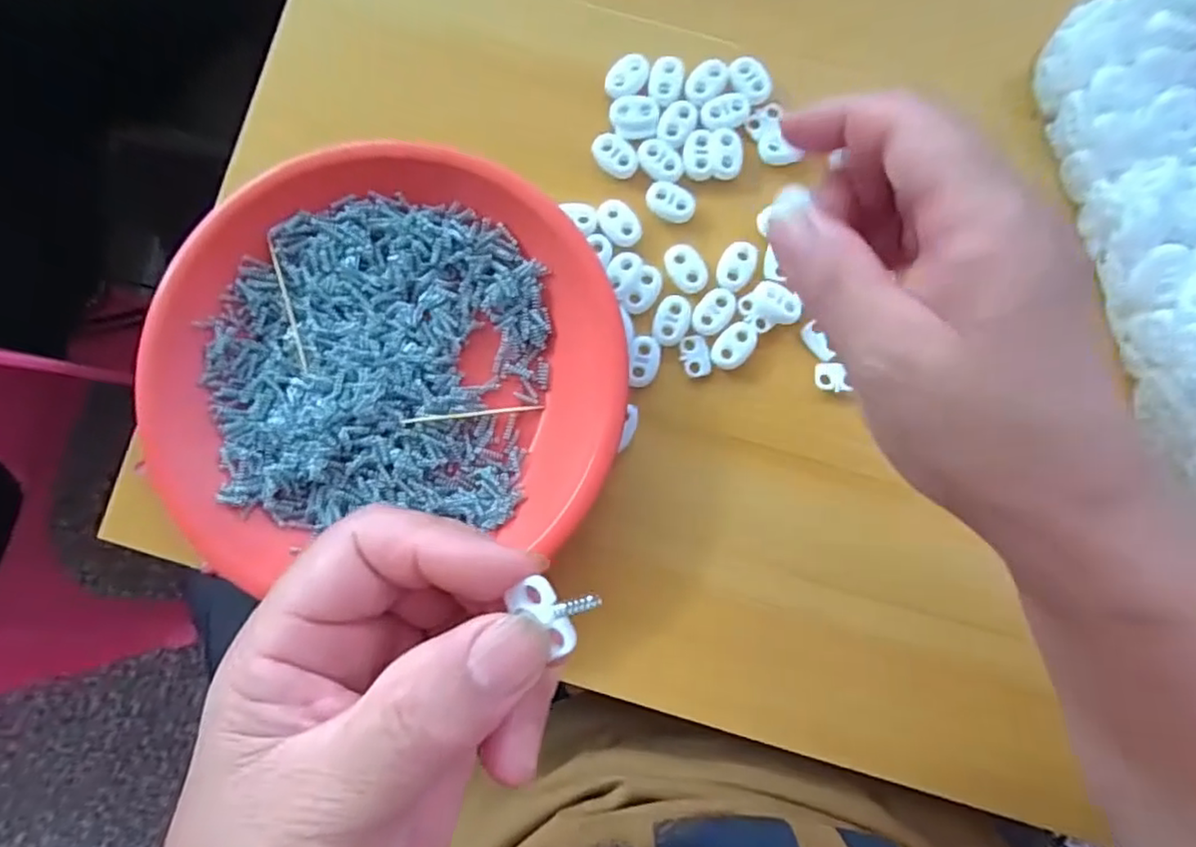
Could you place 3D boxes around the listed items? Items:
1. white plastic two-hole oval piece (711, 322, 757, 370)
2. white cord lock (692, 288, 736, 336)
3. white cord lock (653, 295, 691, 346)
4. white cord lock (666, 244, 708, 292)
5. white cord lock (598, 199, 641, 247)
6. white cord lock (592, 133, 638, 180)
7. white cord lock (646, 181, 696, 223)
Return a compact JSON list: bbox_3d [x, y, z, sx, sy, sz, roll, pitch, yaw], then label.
[{"bbox_3d":[0.060,-0.034,0.278,0.016,0.004,0.022,36,85,3],"label":"white plastic two-hole oval piece"},{"bbox_3d":[0.051,-0.050,0.279,0.015,0.004,0.023,34,85,3],"label":"white cord lock"},{"bbox_3d":[0.032,-0.046,0.278,0.014,0.004,0.023,18,84,2],"label":"white cord lock"},{"bbox_3d":[0.039,-0.069,0.280,0.015,0.004,0.023,-33,85,-3],"label":"white cord lock"},{"bbox_3d":[0.010,-0.089,0.283,0.022,0.004,0.016,44,86,4],"label":"white cord lock"},{"bbox_3d":[0.008,-0.121,0.287,0.022,0.004,0.016,42,86,4],"label":"white cord lock"},{"bbox_3d":[0.033,-0.099,0.283,0.023,0.004,0.017,39,85,4],"label":"white cord lock"}]

